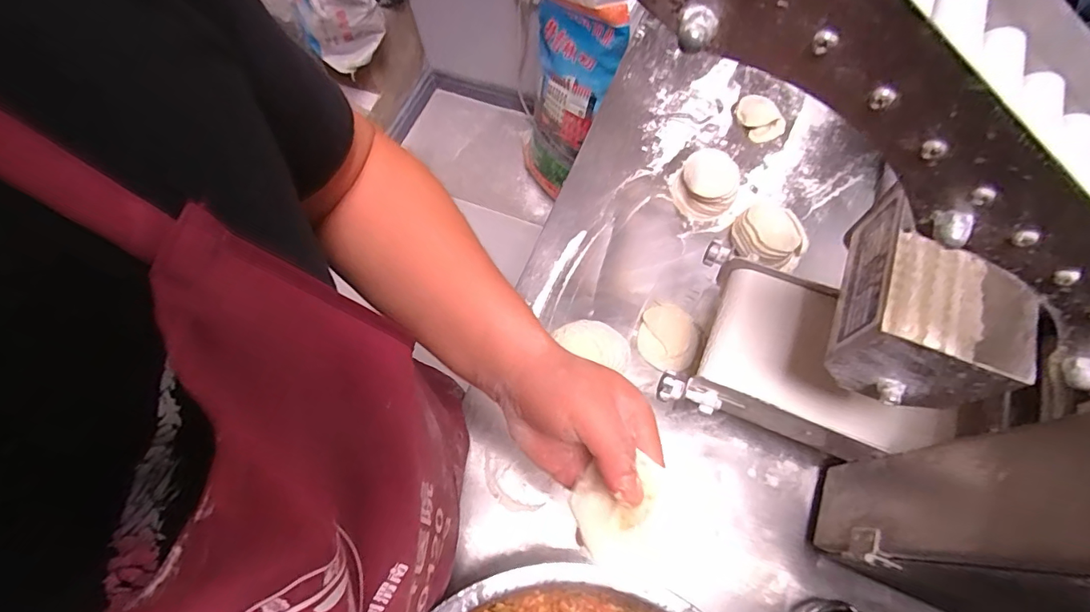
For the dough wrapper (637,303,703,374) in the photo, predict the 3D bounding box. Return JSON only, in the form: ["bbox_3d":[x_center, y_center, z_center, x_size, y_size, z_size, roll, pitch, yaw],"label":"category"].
[{"bbox_3d":[0.148,0.038,0.597,0.072,0.013,0.081,18,69,9],"label":"dough wrapper"}]

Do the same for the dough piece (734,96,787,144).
[{"bbox_3d":[0.307,-0.275,0.723,0.049,0.021,0.081,-26,69,-9],"label":"dough piece"}]

